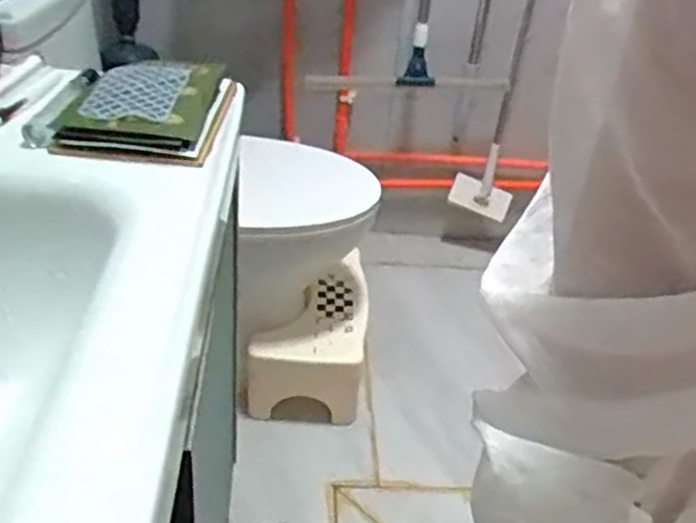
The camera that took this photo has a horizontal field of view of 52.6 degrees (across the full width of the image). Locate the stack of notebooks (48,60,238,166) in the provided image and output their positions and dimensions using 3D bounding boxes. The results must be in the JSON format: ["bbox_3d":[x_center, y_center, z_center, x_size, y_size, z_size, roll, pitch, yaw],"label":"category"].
[{"bbox_3d":[-0.156,-0.127,0.563,0.110,0.030,0.148,5,33,-2],"label":"stack of notebooks"}]

